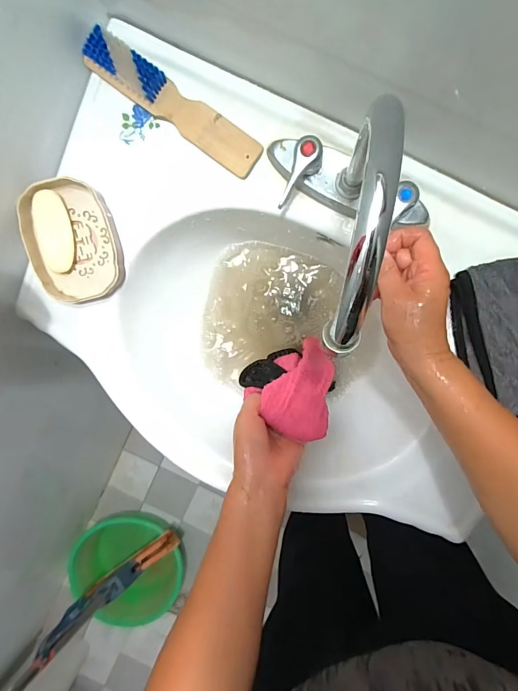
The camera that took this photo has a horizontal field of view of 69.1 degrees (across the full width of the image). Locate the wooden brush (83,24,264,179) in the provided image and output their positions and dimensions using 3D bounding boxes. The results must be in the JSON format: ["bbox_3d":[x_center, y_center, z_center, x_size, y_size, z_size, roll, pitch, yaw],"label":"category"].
[{"bbox_3d":[-0.089,-0.254,0.398,0.204,0.032,0.041,36,98,1],"label":"wooden brush"}]

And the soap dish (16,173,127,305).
[{"bbox_3d":[-0.212,-0.117,0.430,0.094,0.038,0.129,-10,95,7],"label":"soap dish"}]

